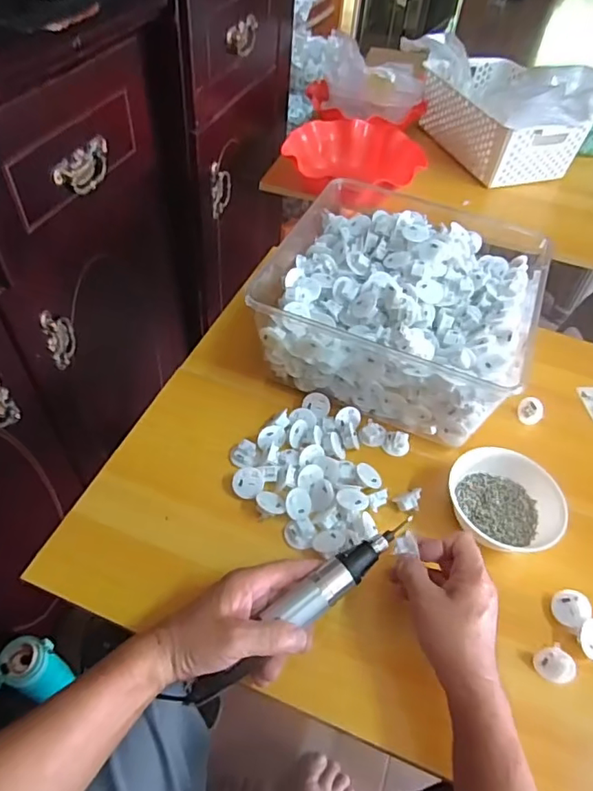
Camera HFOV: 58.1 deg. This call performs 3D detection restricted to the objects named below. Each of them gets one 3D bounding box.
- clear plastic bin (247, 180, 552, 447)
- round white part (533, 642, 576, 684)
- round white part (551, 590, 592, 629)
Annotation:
[{"bbox_3d":[0.130,-0.121,0.691,0.304,0.133,0.299,20,51,11],"label":"clear plastic bin"},{"bbox_3d":[0.238,0.246,0.488,0.015,0.032,0.032,23,20,-46],"label":"round white part"},{"bbox_3d":[0.266,0.206,0.517,0.031,0.023,0.031,3,50,-4],"label":"round white part"}]

